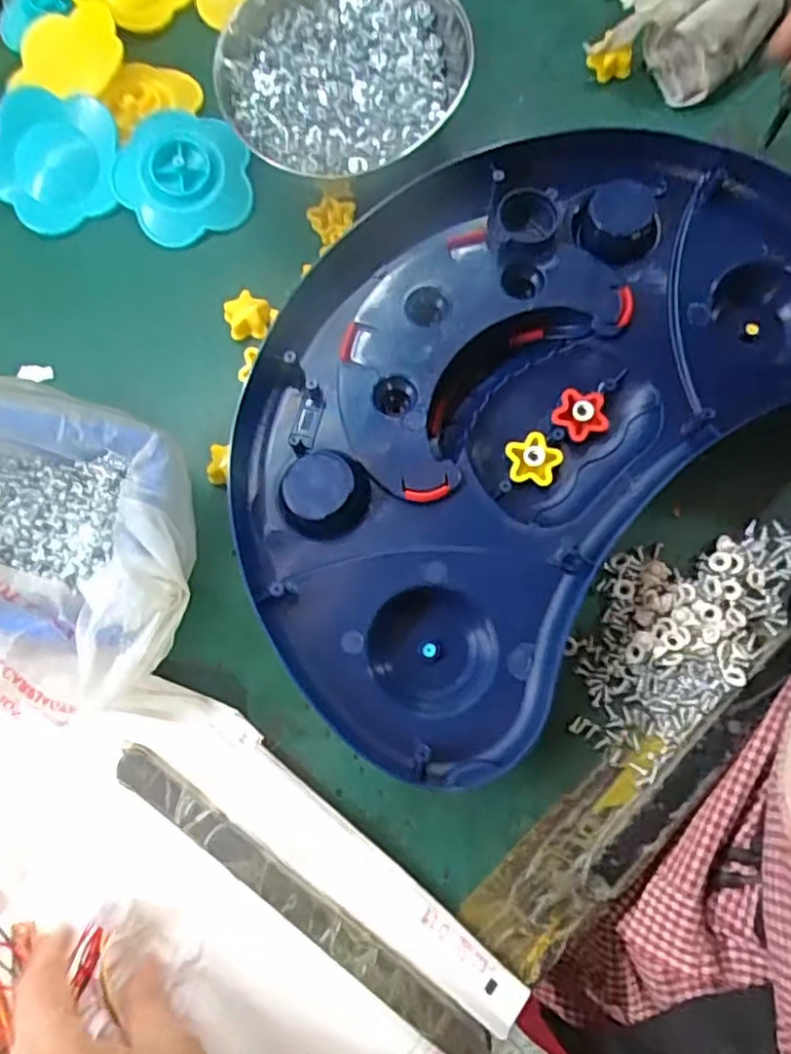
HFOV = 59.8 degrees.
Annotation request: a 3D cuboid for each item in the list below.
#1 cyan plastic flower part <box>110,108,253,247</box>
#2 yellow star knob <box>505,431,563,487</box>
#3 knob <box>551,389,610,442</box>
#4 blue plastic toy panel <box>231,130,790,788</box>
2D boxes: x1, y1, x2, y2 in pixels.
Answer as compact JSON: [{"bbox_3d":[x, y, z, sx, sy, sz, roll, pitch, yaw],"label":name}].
[{"bbox_3d":[-0.117,-0.195,0.384,0.071,0.017,0.071,-1,97,-7],"label":"cyan plastic flower part"},{"bbox_3d":[0.066,-0.033,0.334,0.026,0.006,0.025,27,77,8],"label":"yellow star knob"},{"bbox_3d":[0.091,-0.057,0.338,0.025,0.005,0.026,-11,75,-1],"label":"knob"},{"bbox_3d":[0.061,-0.063,0.337,0.328,0.052,0.229,-43,78,-9],"label":"blue plastic toy panel"}]

